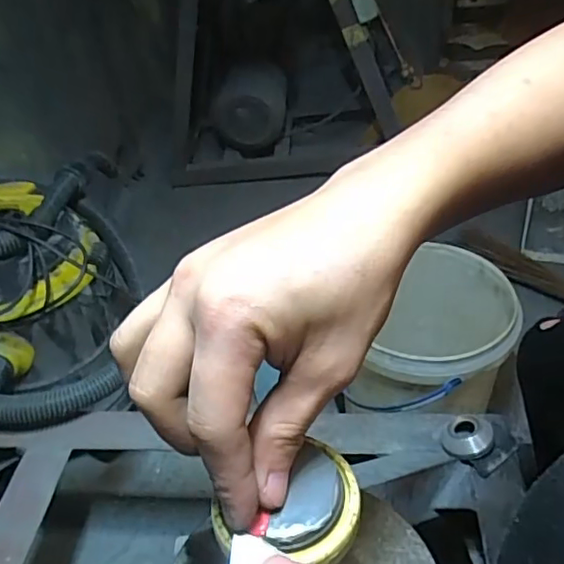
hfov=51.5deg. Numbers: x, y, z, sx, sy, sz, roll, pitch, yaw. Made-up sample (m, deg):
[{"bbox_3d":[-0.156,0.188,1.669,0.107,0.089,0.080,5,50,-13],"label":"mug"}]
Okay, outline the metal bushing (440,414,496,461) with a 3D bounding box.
[{"bbox_3d":[0.224,0.186,0.707,0.056,0.025,0.060,-3,39,3],"label":"metal bushing"}]

